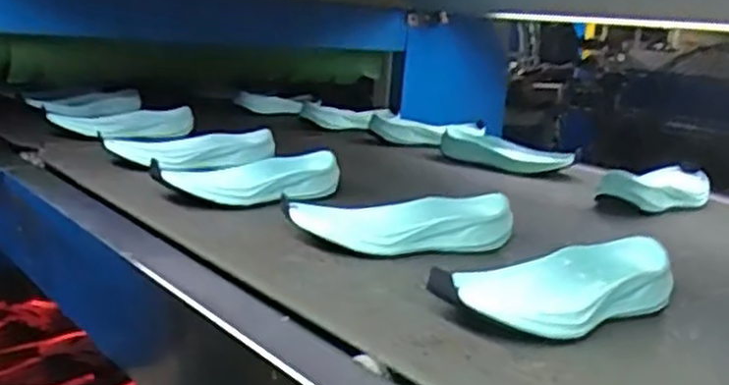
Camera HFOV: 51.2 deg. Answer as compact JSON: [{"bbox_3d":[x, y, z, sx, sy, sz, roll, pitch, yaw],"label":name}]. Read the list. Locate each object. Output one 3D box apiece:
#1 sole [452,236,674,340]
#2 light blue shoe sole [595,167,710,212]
[{"bbox_3d":[0.140,0.066,0.532,0.161,0.043,0.096,-6,18,-35],"label":"sole"},{"bbox_3d":[0.357,-0.005,0.915,0.180,0.036,0.073,-8,19,-42],"label":"light blue shoe sole"}]

